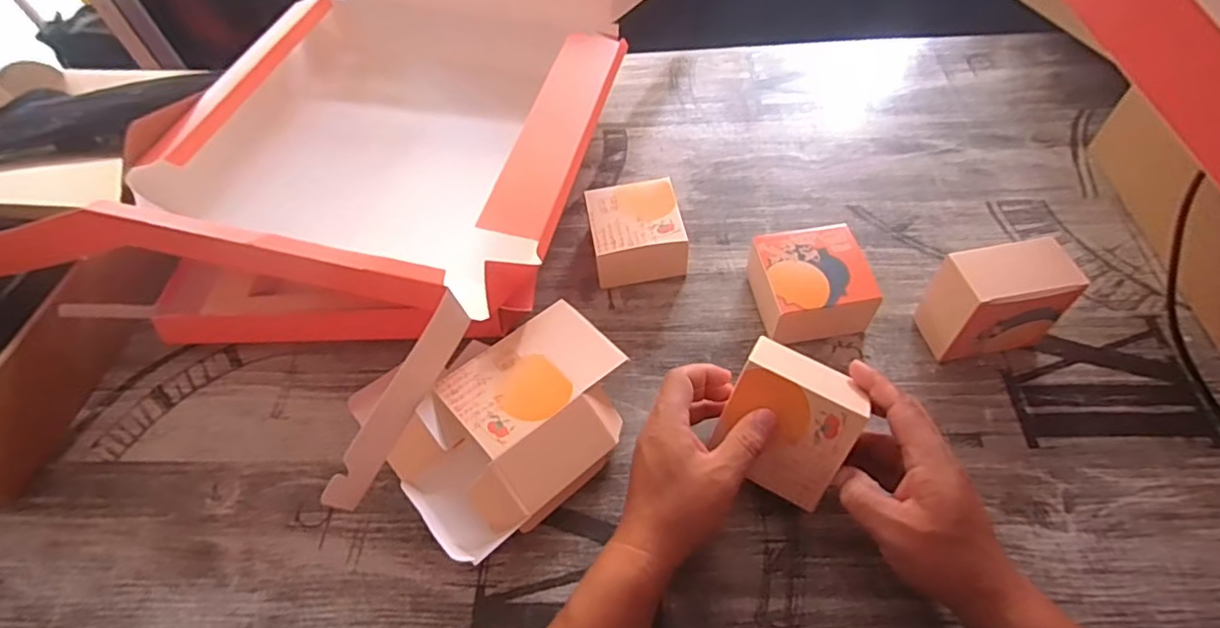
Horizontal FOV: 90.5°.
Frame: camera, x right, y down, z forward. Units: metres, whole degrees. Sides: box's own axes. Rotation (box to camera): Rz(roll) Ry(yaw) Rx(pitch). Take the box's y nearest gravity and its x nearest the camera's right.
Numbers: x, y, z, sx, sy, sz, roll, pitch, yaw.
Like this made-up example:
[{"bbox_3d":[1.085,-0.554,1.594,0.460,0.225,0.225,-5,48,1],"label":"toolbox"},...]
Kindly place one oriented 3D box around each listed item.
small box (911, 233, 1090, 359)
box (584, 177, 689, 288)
[{"bbox_3d":[0.314,-0.008,0.493,0.083,0.094,0.054,-8,56,-1],"label":"small box"},{"bbox_3d":[0.026,-0.076,0.588,0.084,0.054,0.096,-10,56,-2],"label":"box"}]

